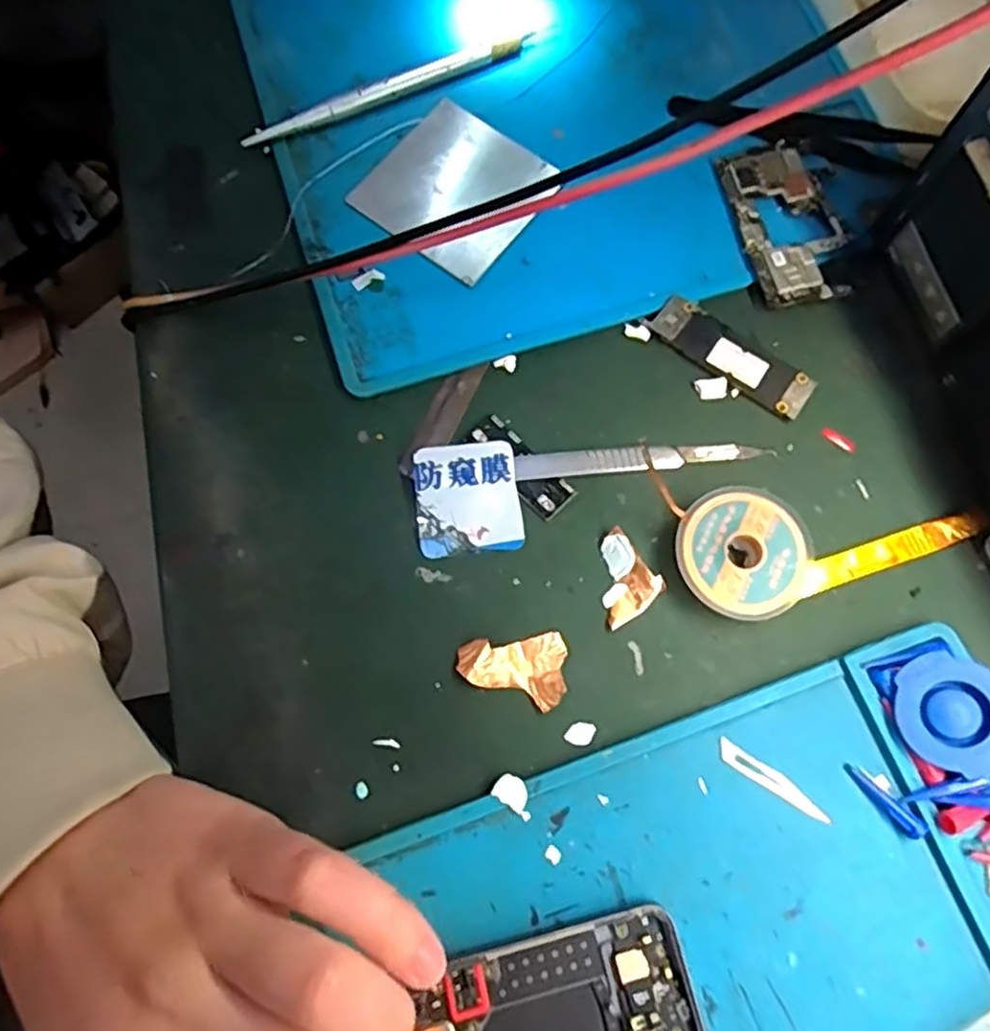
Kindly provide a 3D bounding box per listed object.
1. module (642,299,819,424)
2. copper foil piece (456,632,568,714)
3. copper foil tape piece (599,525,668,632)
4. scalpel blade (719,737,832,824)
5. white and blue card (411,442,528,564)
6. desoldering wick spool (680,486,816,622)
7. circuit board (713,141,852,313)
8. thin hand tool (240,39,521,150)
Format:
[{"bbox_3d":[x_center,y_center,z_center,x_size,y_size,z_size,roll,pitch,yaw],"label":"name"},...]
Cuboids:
[{"bbox_3d":[0.091,-0.061,0.270,0.065,0.006,0.020,36,77,11],"label":"module"},{"bbox_3d":[0.006,0.053,0.237,0.036,0.005,0.024,-6,73,-1],"label":"copper foil piece"},{"bbox_3d":[0.044,0.022,0.247,0.023,0.005,0.029,-30,75,-8],"label":"copper foil tape piece"},{"bbox_3d":[0.090,0.086,0.226,0.040,0.004,0.007,32,76,10],"label":"scalpel blade"},{"bbox_3d":[-0.010,-0.006,0.254,0.037,0.004,0.039,-7,83,-4],"label":"white and blue card"},{"bbox_3d":[0.086,0.013,0.246,0.045,0.012,0.044,0,73,1],"label":"desoldering wick spool"},{"bbox_3d":[0.117,-0.117,0.284,0.038,0.006,0.072,-13,73,-3],"label":"circuit board"},{"bbox_3d":[-0.047,-0.180,0.300,0.124,0.010,0.007,-25,74,-7],"label":"thin hand tool"}]

